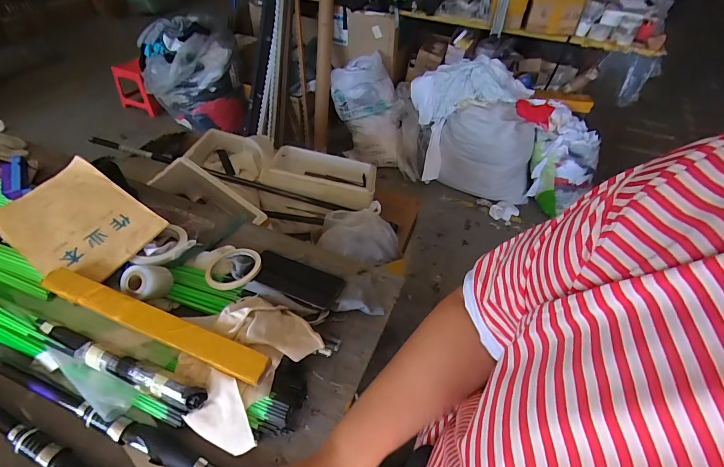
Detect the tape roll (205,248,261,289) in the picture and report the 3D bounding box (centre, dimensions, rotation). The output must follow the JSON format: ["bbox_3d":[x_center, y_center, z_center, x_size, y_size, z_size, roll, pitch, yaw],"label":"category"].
[{"bbox_3d":[-0.219,0.058,0.635,0.097,0.009,0.090,-6,38,5],"label":"tape roll"}]

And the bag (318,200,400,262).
[{"bbox_3d":[-0.007,0.002,1.026,0.226,0.163,0.096,7,46,4],"label":"bag"}]

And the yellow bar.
[{"bbox_3d":[-0.301,0.120,0.526,0.385,0.027,0.039,18,47,14],"label":"yellow bar"}]

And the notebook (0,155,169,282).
[{"bbox_3d":[-0.499,-0.023,0.658,0.261,0.017,0.183,33,60,16],"label":"notebook"}]

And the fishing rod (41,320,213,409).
[{"bbox_3d":[-0.324,0.168,0.488,0.271,0.030,0.029,18,47,14],"label":"fishing rod"}]

